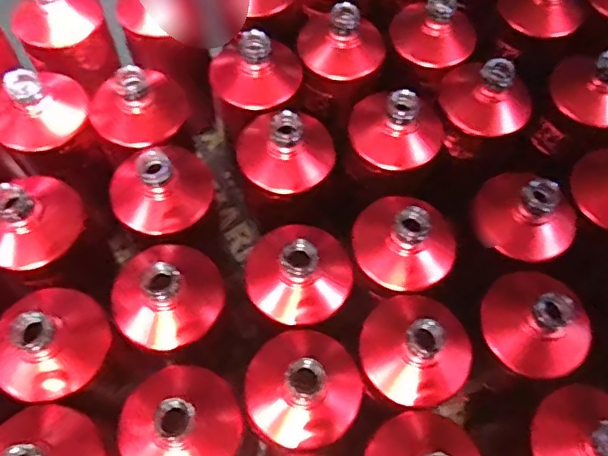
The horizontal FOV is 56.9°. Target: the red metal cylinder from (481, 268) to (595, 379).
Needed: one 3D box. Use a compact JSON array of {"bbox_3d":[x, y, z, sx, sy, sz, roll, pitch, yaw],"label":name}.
[{"bbox_3d":[0.173,0.065,0.409,0.083,0.046,0.080,1,64,-3],"label":"red metal cylinder"}]

